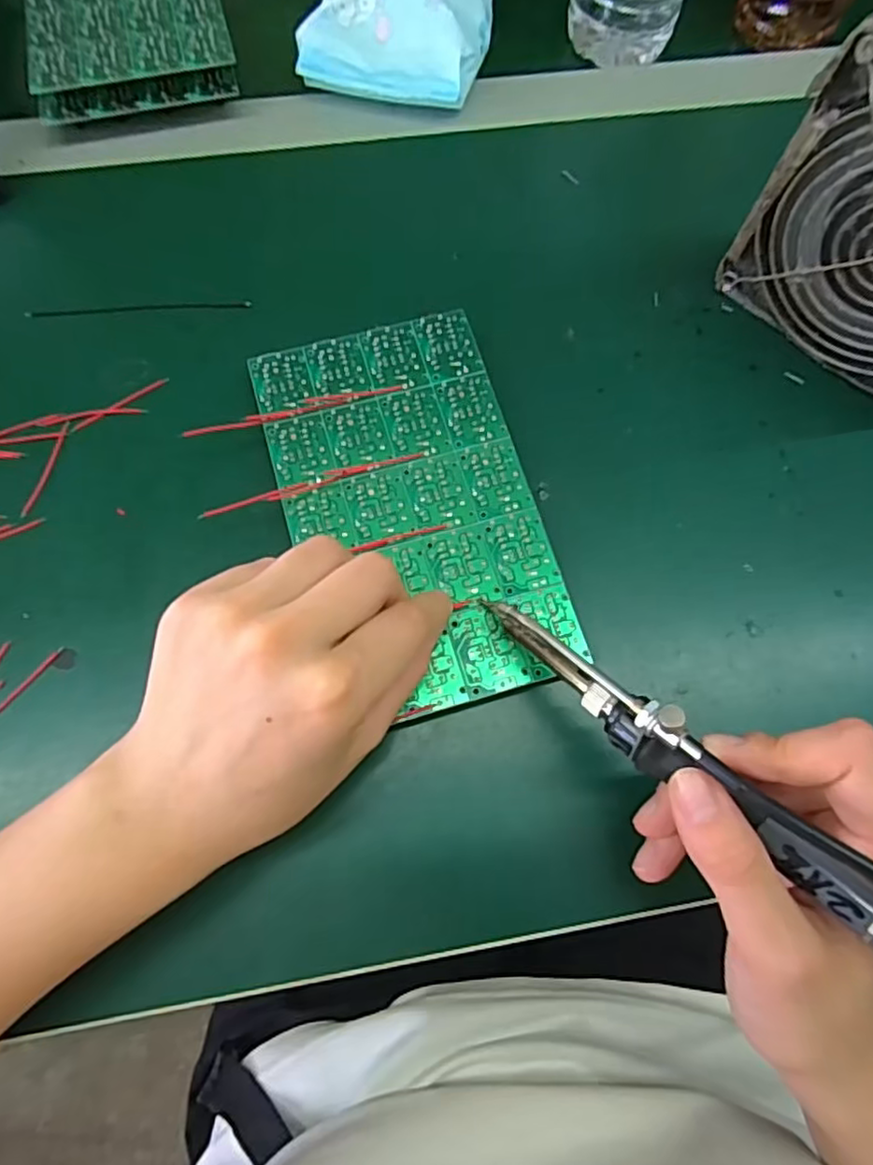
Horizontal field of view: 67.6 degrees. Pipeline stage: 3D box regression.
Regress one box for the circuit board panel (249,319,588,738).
[{"bbox_3d":[-0.011,-0.035,0.275,0.100,0.004,0.173,-15,73,-7],"label":"circuit board panel"}]

